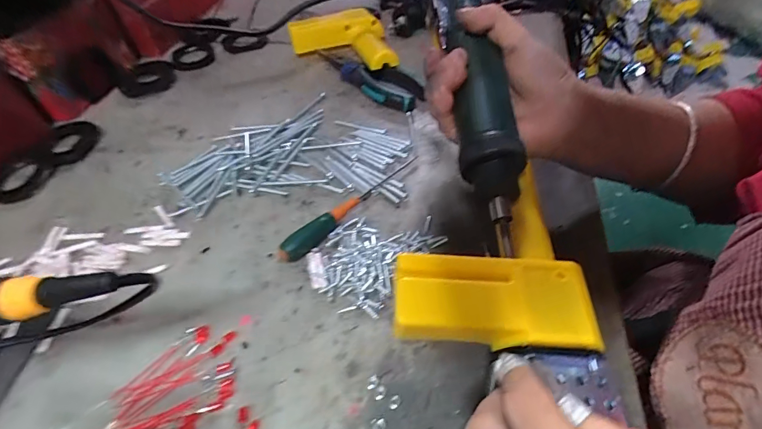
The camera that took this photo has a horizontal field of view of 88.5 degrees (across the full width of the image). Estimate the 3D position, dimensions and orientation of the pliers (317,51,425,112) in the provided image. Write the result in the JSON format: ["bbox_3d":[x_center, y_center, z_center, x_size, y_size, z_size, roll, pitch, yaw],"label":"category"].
[{"bbox_3d":[-0.019,-0.160,0.446,0.042,0.021,0.151,-36,58,-25],"label":"pliers"}]

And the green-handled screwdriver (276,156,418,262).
[{"bbox_3d":[-0.024,-0.012,0.320,0.017,0.016,0.146,32,58,25],"label":"green-handled screwdriver"}]

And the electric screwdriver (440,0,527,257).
[{"bbox_3d":[0.071,-0.096,0.283,0.041,0.034,0.250,-2,65,0],"label":"electric screwdriver"}]

